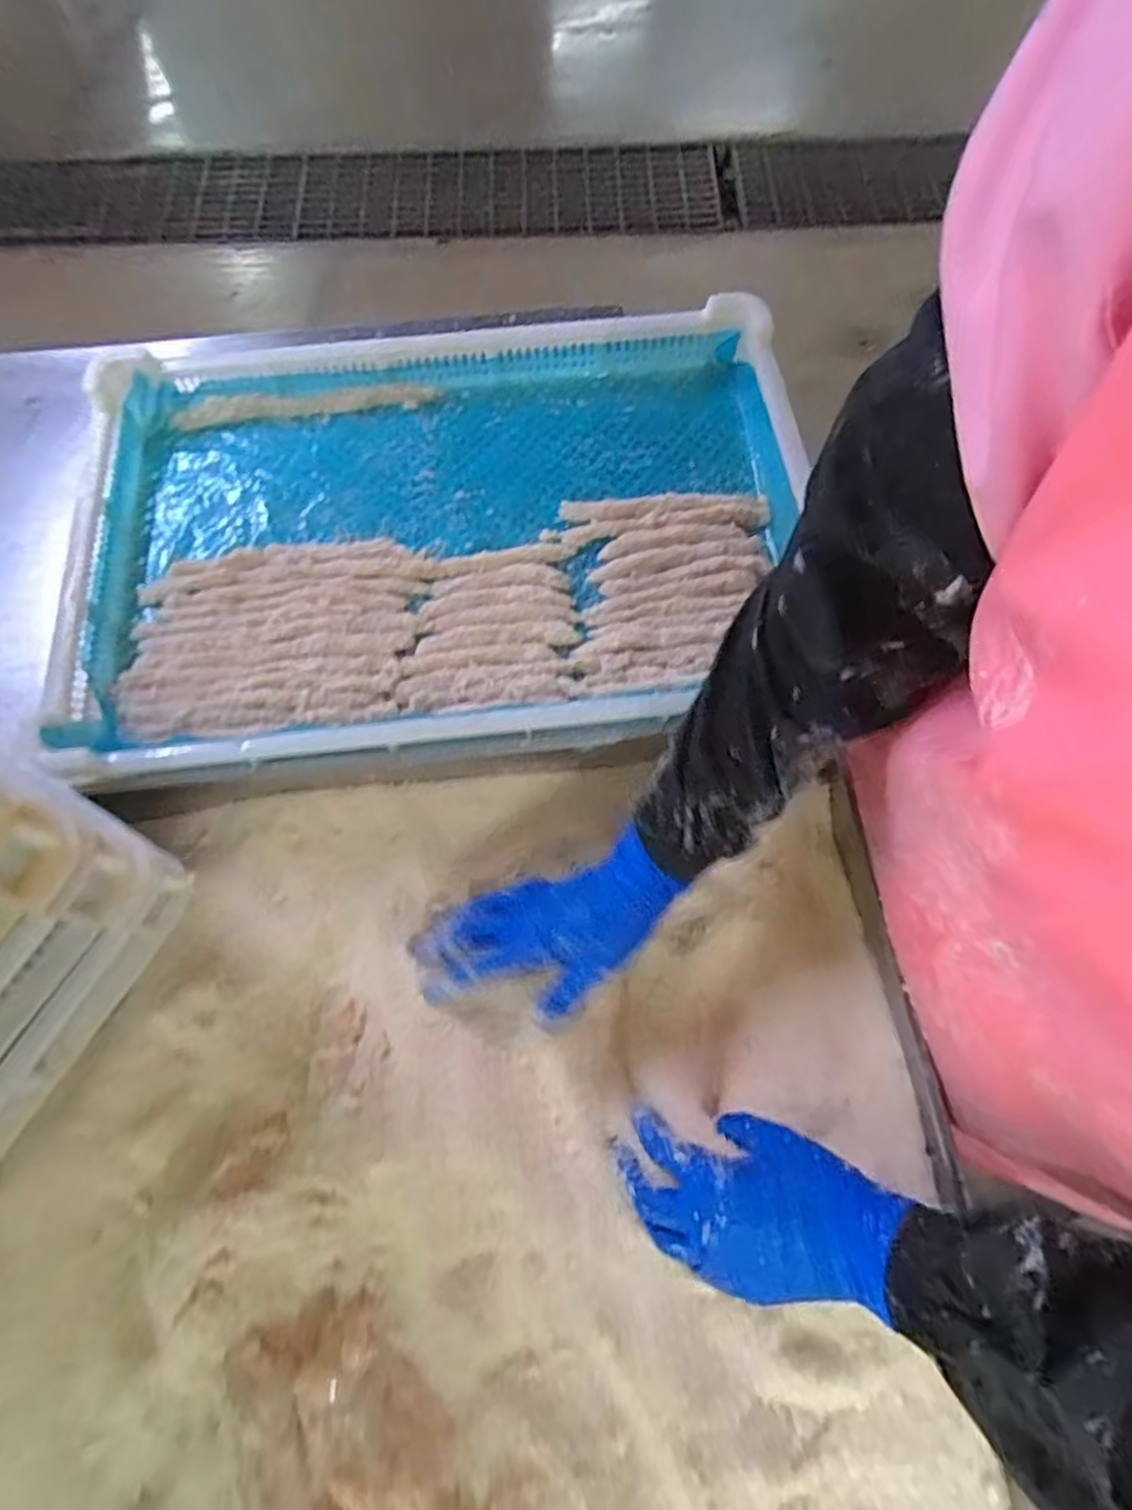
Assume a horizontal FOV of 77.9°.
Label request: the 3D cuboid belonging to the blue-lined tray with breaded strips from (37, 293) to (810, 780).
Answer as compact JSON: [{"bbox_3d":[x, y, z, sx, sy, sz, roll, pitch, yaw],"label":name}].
[{"bbox_3d":[-0.100,-0.187,0.576,0.597,0.050,0.402,-5,70,1],"label":"blue-lined tray with breaded strips"}]

